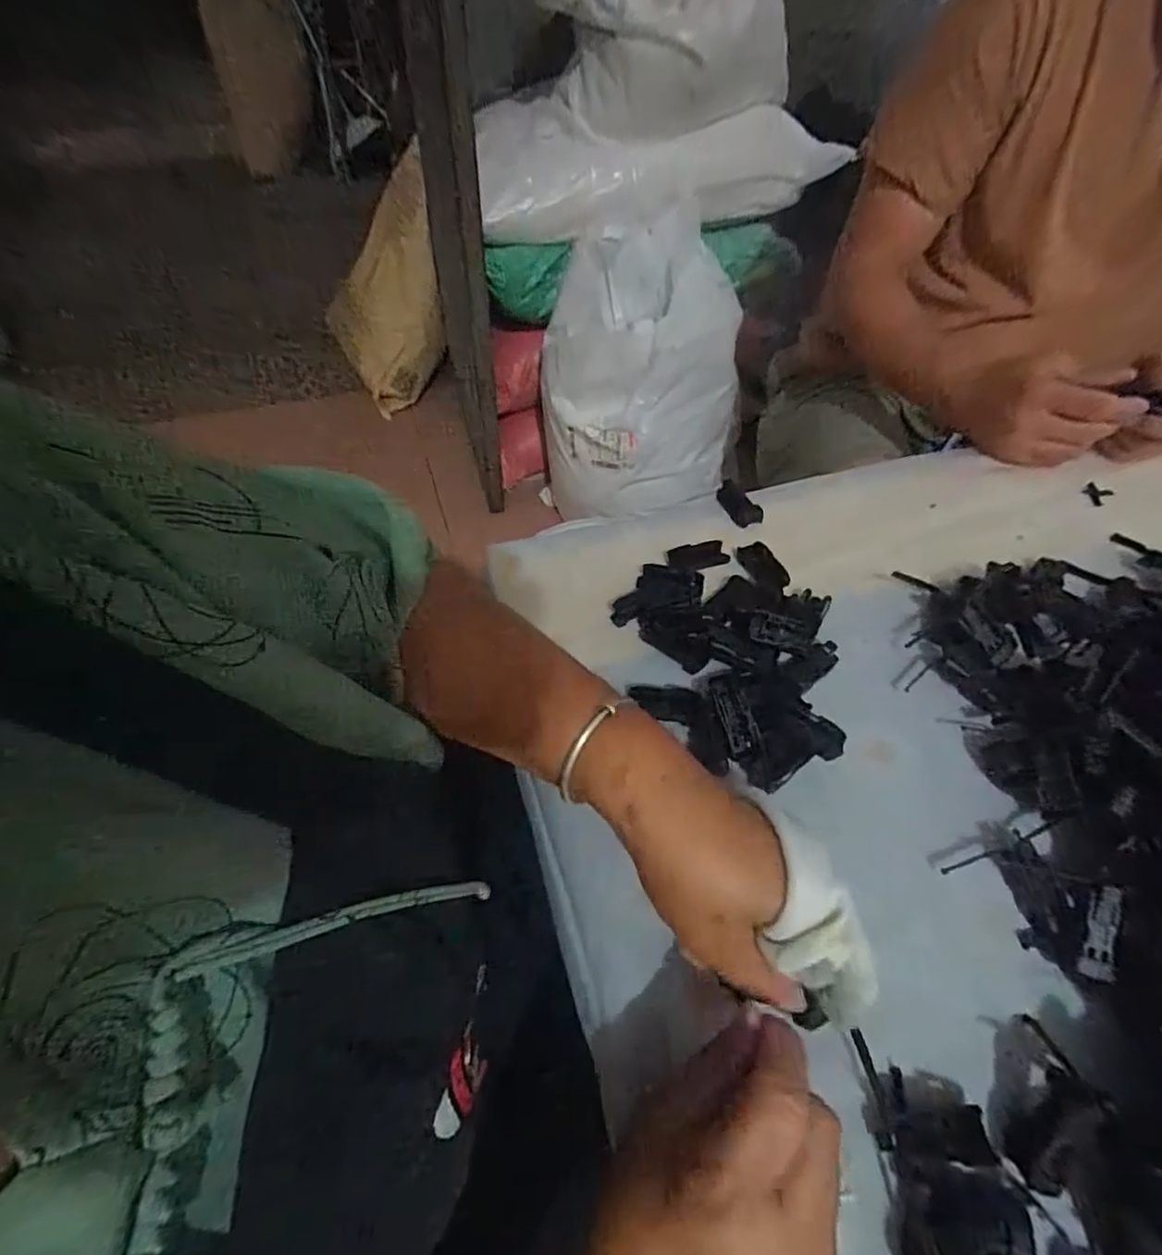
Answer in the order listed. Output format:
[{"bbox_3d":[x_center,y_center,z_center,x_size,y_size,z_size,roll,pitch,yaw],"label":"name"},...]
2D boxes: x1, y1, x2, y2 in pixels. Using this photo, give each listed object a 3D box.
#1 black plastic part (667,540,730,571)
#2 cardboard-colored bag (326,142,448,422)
[{"bbox_3d":[0.092,-0.057,0.472,0.048,0.006,0.028,-8,53,-8],"label":"black plastic part"},{"bbox_3d":[-0.444,-0.781,1.411,0.247,0.543,0.099,22,28,15],"label":"cardboard-colored bag"}]

